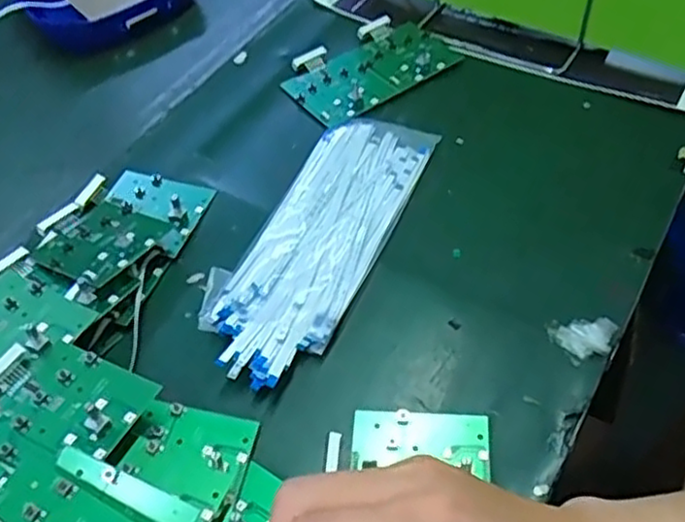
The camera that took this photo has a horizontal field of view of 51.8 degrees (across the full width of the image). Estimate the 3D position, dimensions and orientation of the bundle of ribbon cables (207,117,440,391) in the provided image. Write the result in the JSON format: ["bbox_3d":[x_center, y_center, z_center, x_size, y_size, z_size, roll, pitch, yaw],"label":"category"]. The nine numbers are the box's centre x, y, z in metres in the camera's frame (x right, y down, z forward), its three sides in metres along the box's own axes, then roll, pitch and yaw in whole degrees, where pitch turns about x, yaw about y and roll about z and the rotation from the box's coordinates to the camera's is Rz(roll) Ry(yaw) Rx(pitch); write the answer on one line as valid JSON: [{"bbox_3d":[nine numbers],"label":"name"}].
[{"bbox_3d":[-0.014,-0.022,0.520,0.089,0.019,0.266,16,52,19],"label":"bundle of ribbon cables"}]

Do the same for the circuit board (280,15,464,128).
[{"bbox_3d":[0.022,-0.180,0.648,0.148,0.012,0.099,-30,53,-20],"label":"circuit board"}]

